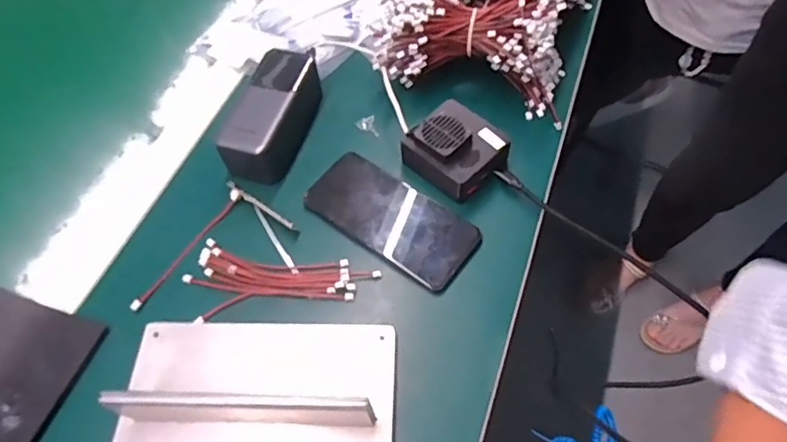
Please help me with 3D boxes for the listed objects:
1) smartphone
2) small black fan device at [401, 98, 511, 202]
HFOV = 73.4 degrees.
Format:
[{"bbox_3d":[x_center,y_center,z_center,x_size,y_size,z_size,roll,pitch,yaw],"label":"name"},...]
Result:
[{"bbox_3d":[-0.002,-0.005,0.471,0.154,0.015,0.070,31,65,22],"label":"smartphone"},{"bbox_3d":[0.057,-0.070,0.484,0.071,0.039,0.078,-40,63,-19],"label":"small black fan device"}]

